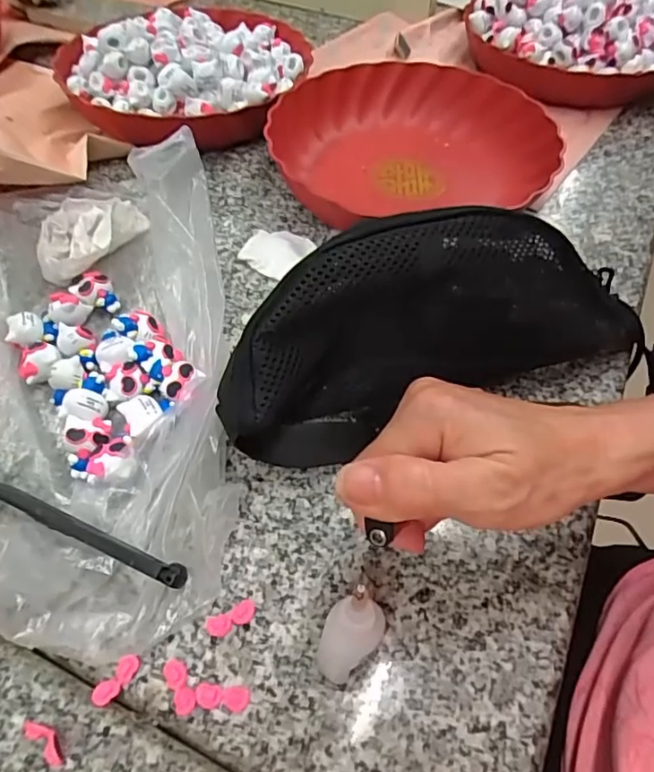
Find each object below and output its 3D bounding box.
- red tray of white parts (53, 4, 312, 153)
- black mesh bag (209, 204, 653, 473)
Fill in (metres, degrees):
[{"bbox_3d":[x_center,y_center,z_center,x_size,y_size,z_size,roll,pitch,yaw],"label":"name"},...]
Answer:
[{"bbox_3d":[-0.142,-0.321,0.568,0.221,0.074,0.233,12,53,6],"label":"red tray of white parts"},{"bbox_3d":[0.068,-0.036,0.332,0.265,0.111,0.067,-18,55,-16],"label":"black mesh bag"}]

